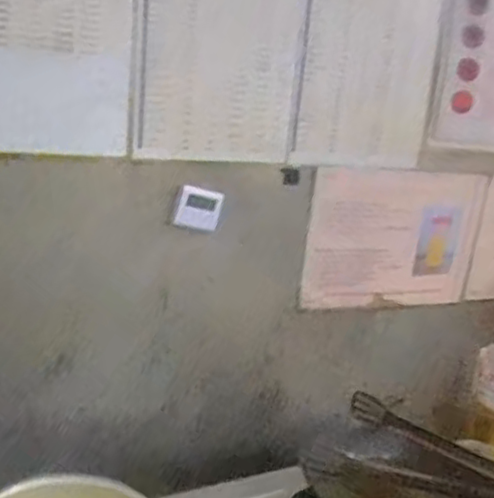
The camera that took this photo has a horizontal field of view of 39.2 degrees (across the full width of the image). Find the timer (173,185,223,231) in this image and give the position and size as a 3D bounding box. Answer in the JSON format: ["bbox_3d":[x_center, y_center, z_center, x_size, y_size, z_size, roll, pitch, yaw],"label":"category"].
[{"bbox_3d":[-0.062,-0.053,0.911,0.061,0.052,0.011,11,2,-35],"label":"timer"}]

